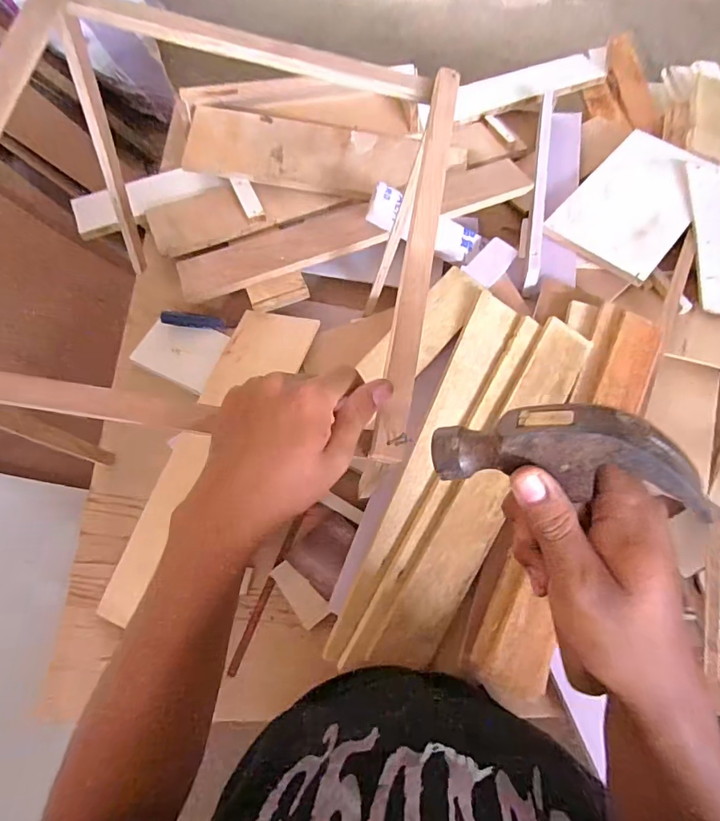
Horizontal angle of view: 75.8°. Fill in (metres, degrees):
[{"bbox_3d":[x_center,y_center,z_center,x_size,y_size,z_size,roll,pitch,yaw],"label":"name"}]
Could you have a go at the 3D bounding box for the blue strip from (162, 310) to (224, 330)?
[{"bbox_3d":[-0.289,-0.156,0.804,0.103,0.014,0.020,5,67,-15],"label":"blue strip"}]

